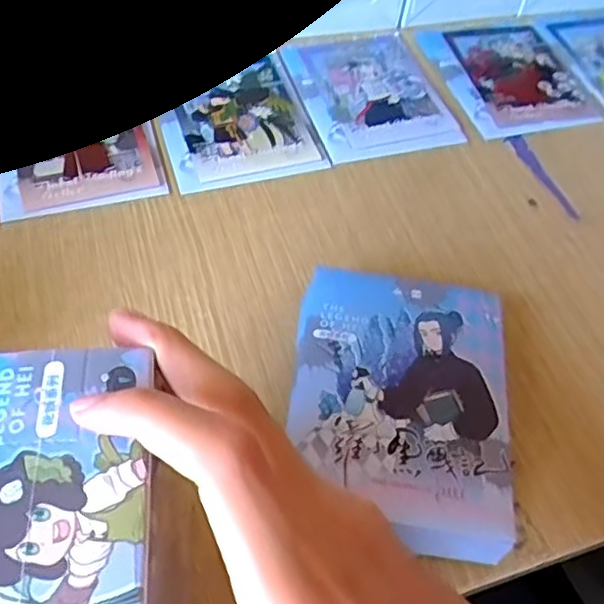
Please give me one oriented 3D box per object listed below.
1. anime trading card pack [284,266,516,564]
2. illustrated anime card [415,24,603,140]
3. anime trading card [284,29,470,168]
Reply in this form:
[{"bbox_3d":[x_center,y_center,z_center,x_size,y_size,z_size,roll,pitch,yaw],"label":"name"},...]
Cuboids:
[{"bbox_3d":[0.049,0.054,0.339,0.109,0.032,0.146,9,55,2],"label":"anime trading card pack"},{"bbox_3d":[0.169,-0.187,0.522,0.105,0.009,0.142,-10,56,-11],"label":"illustrated anime card"},{"bbox_3d":[0.052,-0.167,0.504,0.107,0.005,0.142,-14,57,-14],"label":"anime trading card"}]

